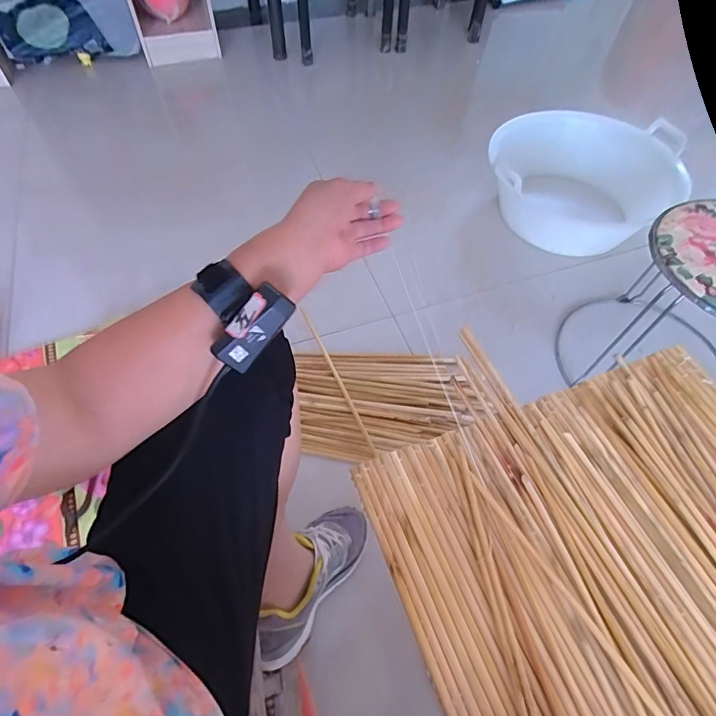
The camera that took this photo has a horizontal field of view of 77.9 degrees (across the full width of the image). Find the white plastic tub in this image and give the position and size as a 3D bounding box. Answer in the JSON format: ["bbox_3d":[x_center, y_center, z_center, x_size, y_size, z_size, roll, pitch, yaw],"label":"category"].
[{"bbox_3d":[0.608,-0.503,1.223,0.473,0.184,0.460,1,57,-1],"label":"white plastic tub"}]

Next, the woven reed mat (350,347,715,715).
[{"bbox_3d":[0.287,0.243,0.388,0.437,0.027,0.490,-17,59,-12],"label":"woven reed mat"}]

